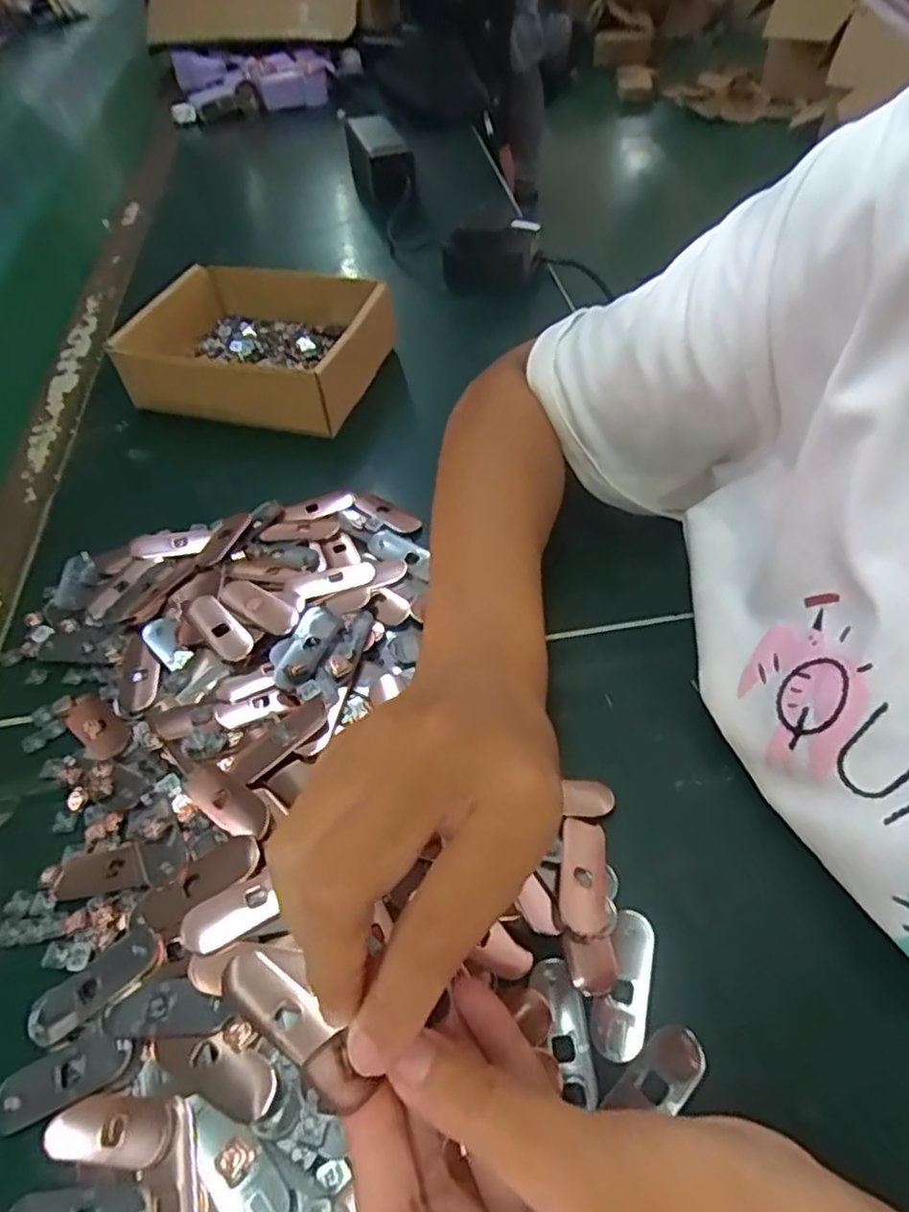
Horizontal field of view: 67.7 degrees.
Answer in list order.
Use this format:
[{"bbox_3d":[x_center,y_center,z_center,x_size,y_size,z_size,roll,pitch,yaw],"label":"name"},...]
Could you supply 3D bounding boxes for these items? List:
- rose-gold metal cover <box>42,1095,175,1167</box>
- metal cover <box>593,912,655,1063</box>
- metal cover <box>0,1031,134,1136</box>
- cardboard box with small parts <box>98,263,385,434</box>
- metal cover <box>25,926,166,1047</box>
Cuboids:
[{"bbox_3d":[-0.116,0.174,0.225,0.044,0.004,0.018,-1,51,4],"label":"rose-gold metal cover"},{"bbox_3d":[0.063,0.137,0.248,0.017,0.004,0.050,12,53,15],"label":"metal cover"},{"bbox_3d":[-0.138,0.166,0.238,0.050,0.007,0.019,-19,52,-10],"label":"metal cover"},{"bbox_3d":[-0.149,-0.194,0.503,0.171,0.051,0.141,11,53,14],"label":"cardboard box with small parts"},{"bbox_3d":[-0.135,0.141,0.255,0.050,0.007,0.021,-32,55,-19],"label":"metal cover"}]

